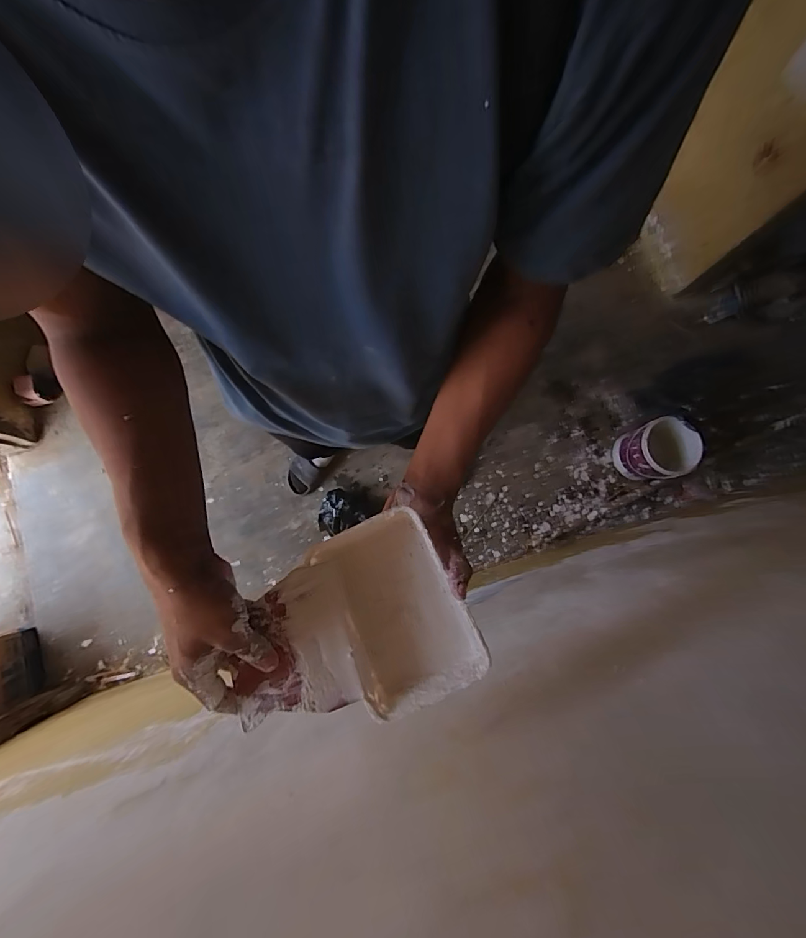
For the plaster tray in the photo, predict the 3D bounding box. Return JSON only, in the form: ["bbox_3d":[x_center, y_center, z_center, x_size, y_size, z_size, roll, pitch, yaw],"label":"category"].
[{"bbox_3d":[-0.006,0.133,0.376,0.116,0.049,0.169,-25,81,-5],"label":"plaster tray"}]

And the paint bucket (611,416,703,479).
[{"bbox_3d":[0.806,-0.056,1.269,0.162,0.191,0.177,0,81,-1],"label":"paint bucket"}]

